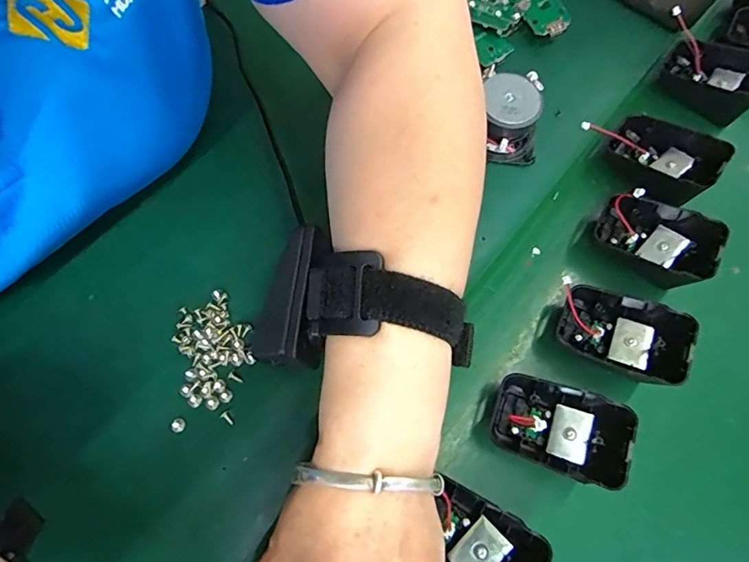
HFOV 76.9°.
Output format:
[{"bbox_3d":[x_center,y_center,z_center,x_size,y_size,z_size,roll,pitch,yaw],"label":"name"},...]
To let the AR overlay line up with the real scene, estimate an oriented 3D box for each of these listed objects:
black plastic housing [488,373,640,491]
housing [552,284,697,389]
[{"bbox_3d":[0.101,0.080,0.258,0.067,0.028,0.044,27,67,13],"label":"black plastic housing"},{"bbox_3d":[0.145,0.031,0.277,0.067,0.030,0.045,27,67,13],"label":"housing"}]

